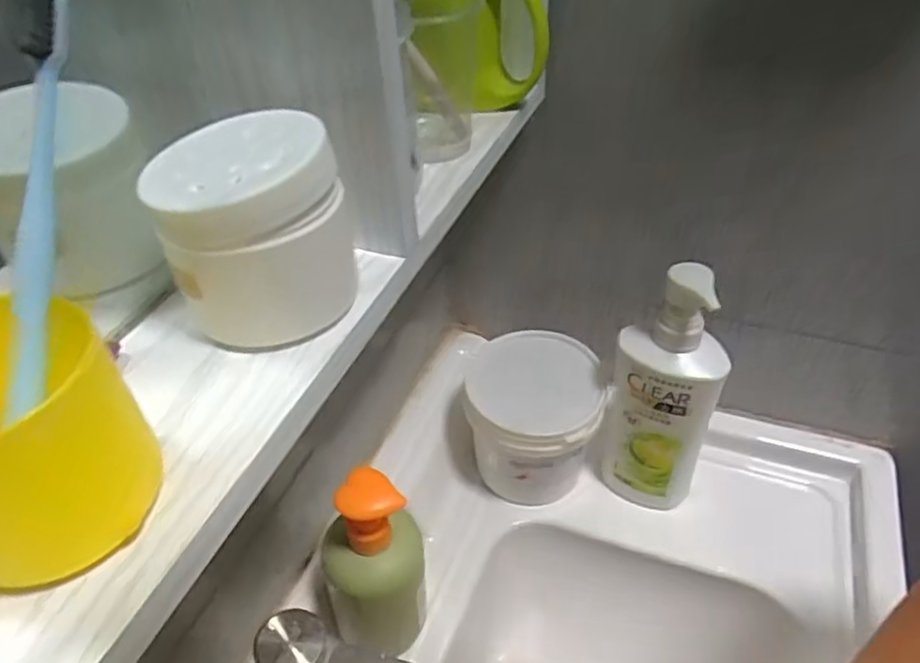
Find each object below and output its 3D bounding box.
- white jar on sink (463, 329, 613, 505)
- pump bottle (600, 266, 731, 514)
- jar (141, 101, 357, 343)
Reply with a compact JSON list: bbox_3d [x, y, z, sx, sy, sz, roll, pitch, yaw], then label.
[{"bbox_3d":[0.071,0.087,0.623,0.120,0.123,0.118,-2,41,2],"label":"white jar on sink"},{"bbox_3d":[0.171,0.054,0.553,0.084,0.242,0.047,13,44,18],"label":"pump bottle"},{"bbox_3d":[-0.088,-0.045,0.286,0.077,0.073,0.078,-20,44,-17],"label":"jar"}]

